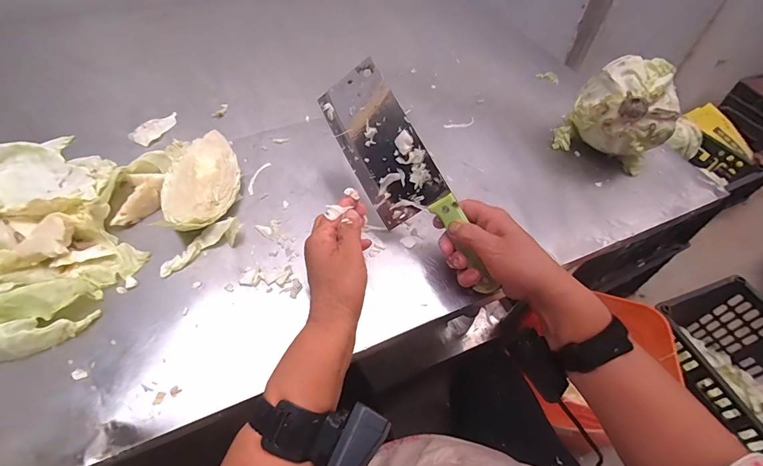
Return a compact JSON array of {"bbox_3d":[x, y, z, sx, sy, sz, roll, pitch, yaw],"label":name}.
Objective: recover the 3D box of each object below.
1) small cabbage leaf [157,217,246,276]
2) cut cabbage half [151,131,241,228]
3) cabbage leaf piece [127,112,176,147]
[{"bbox_3d":[-0.198,0.010,0.409,0.093,0.024,0.029,-28,60,-23],"label":"small cabbage leaf"},{"bbox_3d":[-0.214,-0.053,0.442,0.092,0.057,0.130,-12,56,-13],"label":"cut cabbage half"},{"bbox_3d":[-0.328,-0.154,0.539,0.037,0.004,0.075,16,54,7],"label":"cabbage leaf piece"}]

